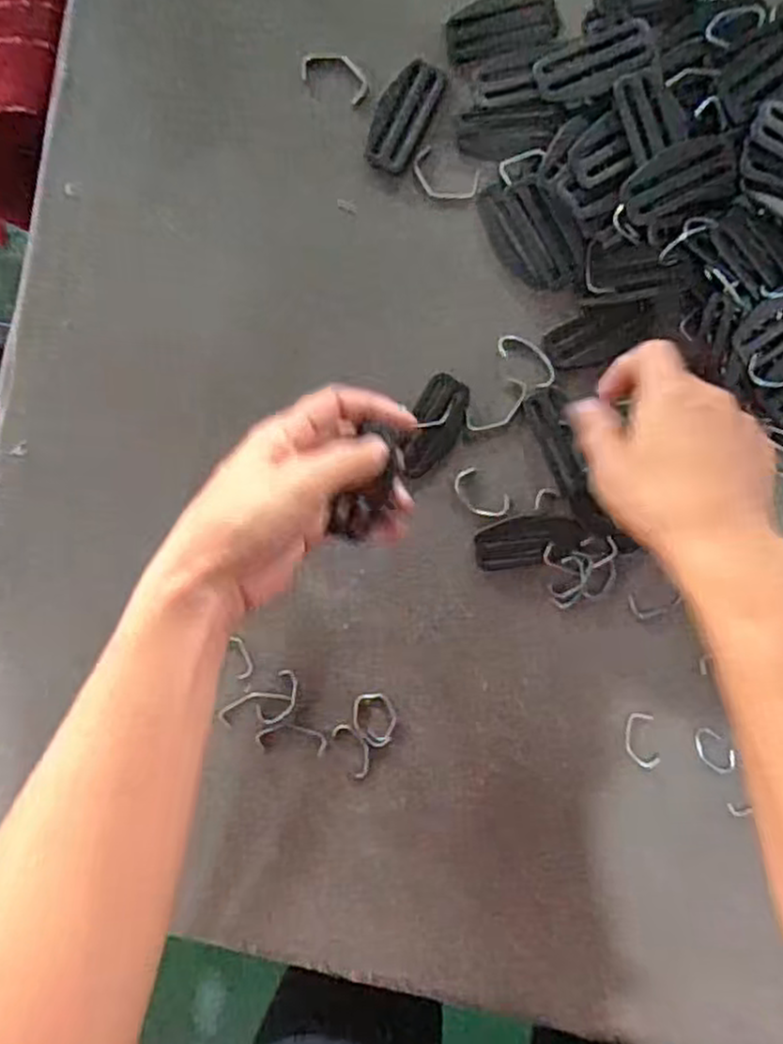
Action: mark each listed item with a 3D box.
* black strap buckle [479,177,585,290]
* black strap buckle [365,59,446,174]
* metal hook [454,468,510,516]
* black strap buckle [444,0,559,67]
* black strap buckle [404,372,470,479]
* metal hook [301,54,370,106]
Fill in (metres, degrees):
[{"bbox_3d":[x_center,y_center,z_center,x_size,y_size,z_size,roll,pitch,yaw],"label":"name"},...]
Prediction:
[{"bbox_3d":[0.076,-0.154,0.391,0.039,0.006,0.063,-28,95,6],"label":"black strap buckle"},{"bbox_3d":[0.006,-0.217,0.394,0.027,0.004,0.056,27,98,-1],"label":"black strap buckle"},{"bbox_3d":[0.050,-0.014,0.408,0.034,0.004,0.019,40,97,-3],"label":"metal hook"},{"bbox_3d":[0.057,-0.260,0.385,0.057,0.006,0.032,-10,97,4],"label":"black strap buckle"},{"bbox_3d":[0.024,-0.052,0.405,0.026,0.004,0.056,21,98,0],"label":"black strap buckle"},{"bbox_3d":[-0.029,-0.240,0.394,0.038,0.004,0.018,27,98,-1],"label":"metal hook"}]

